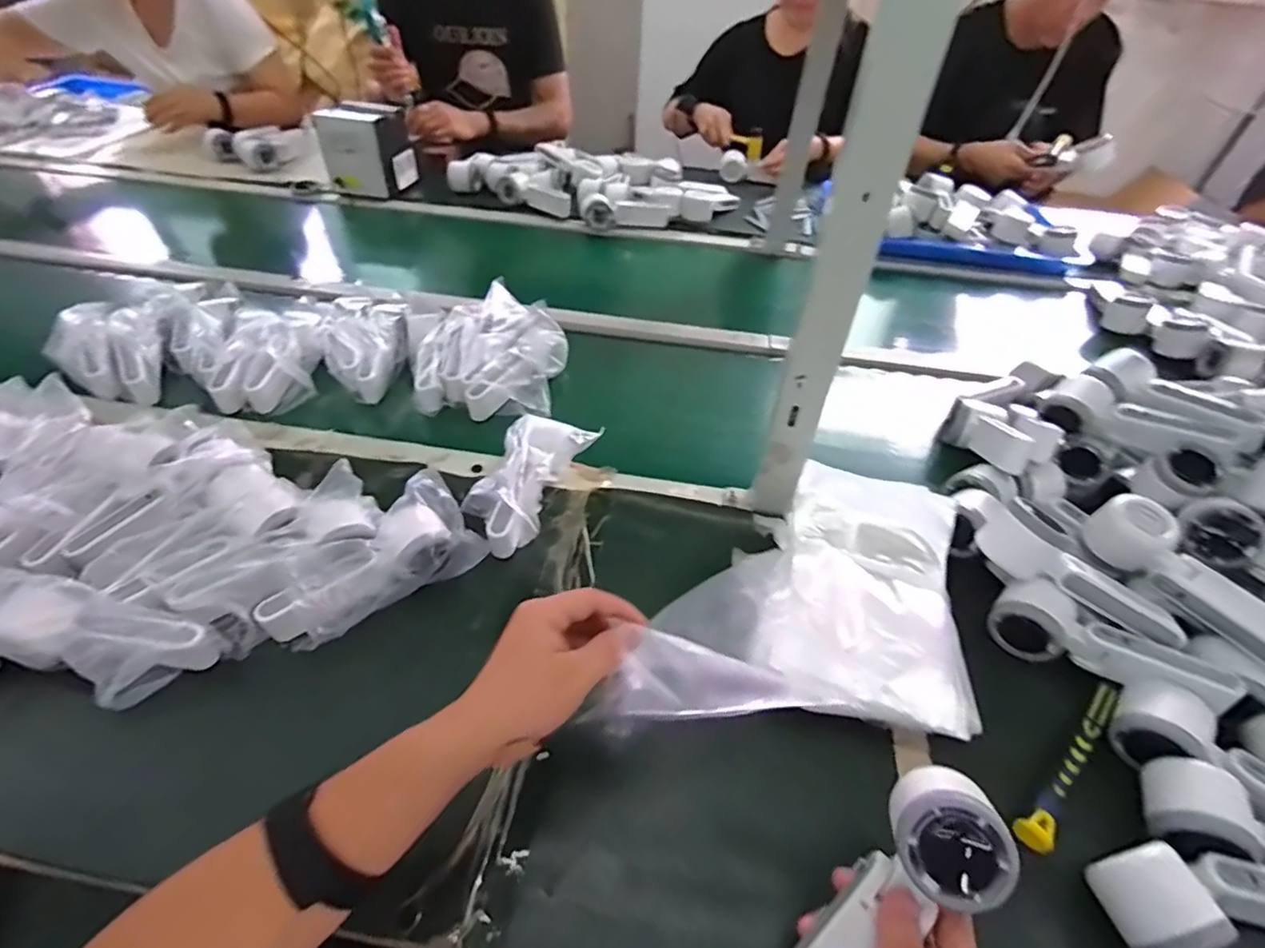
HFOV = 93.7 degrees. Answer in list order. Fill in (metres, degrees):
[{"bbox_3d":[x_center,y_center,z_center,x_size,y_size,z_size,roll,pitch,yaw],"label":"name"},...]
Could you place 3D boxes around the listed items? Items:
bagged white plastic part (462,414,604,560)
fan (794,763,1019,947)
[{"bbox_3d":[-0.110,0.001,0.622,0.077,0.064,0.169,21,48,16],"label":"bagged white plastic part"},{"bbox_3d":[0.144,0.248,0.342,0.064,0.044,0.166,41,98,30],"label":"fan"}]

